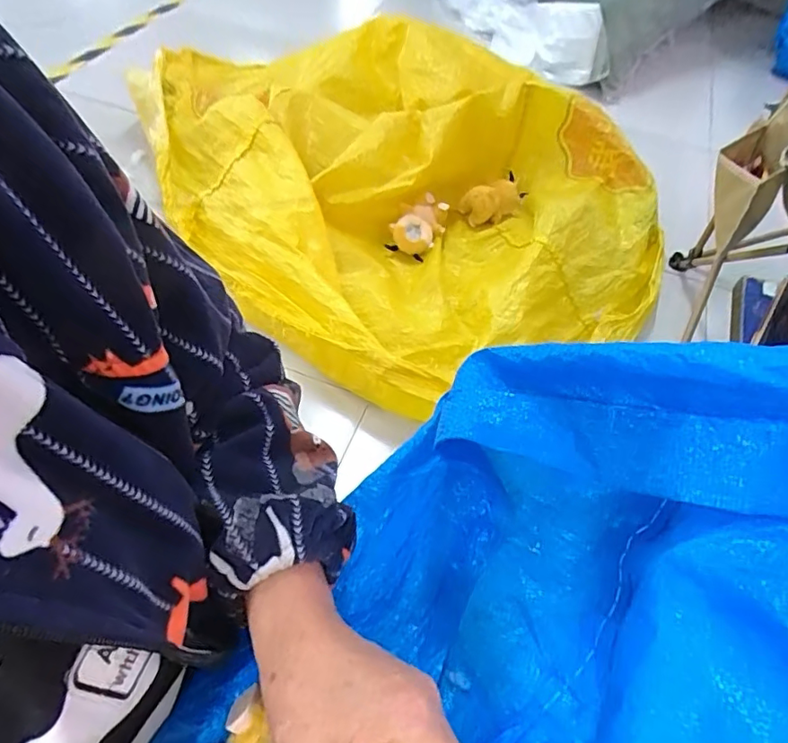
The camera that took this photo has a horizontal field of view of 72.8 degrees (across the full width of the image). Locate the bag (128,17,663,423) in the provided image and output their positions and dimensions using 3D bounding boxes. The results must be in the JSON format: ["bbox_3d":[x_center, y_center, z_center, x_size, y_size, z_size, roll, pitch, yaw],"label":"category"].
[{"bbox_3d":[-0.024,-0.461,1.207,0.839,0.276,1.147,-37,65,-27],"label":"bag"}]

